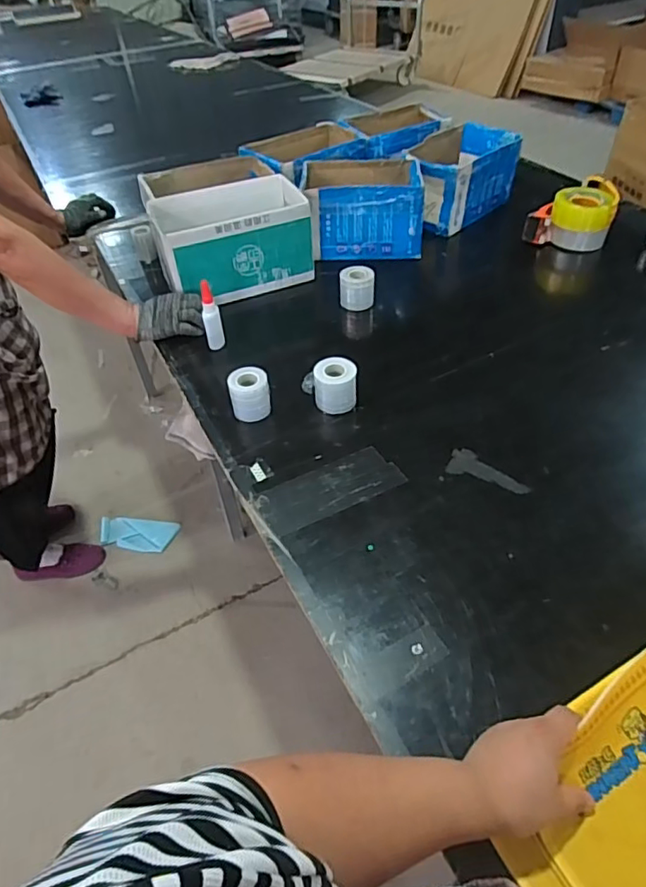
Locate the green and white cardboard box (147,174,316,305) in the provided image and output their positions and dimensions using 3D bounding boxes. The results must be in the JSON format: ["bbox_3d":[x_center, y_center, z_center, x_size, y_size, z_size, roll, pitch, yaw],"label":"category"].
[{"bbox_3d":[-0.178,-0.402,1.122,0.292,0.171,0.193,-18,46,-13],"label":"green and white cardboard box"}]

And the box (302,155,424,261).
[{"bbox_3d":[0.086,-0.522,1.222,0.250,0.148,0.189,-6,45,-2],"label":"box"}]

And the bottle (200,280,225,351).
[{"bbox_3d":[-0.197,-0.222,0.974,0.030,0.130,0.024,-14,46,-10],"label":"bottle"}]

